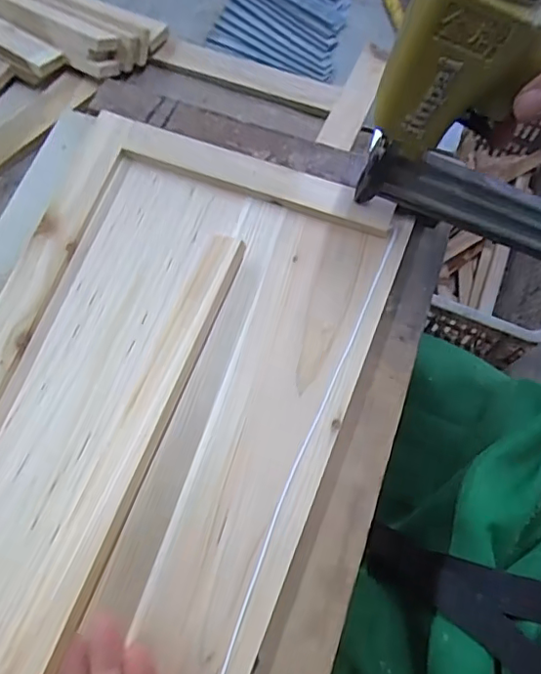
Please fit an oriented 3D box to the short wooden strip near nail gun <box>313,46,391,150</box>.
[{"bbox_3d":[0.071,-0.198,0.451,0.028,0.011,0.125,21,64,6],"label":"short wooden strip near nail gun"}]

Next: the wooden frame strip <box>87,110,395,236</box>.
[{"bbox_3d":[-0.023,-0.121,0.406,0.228,0.009,0.030,19,66,4],"label":"wooden frame strip"}]

